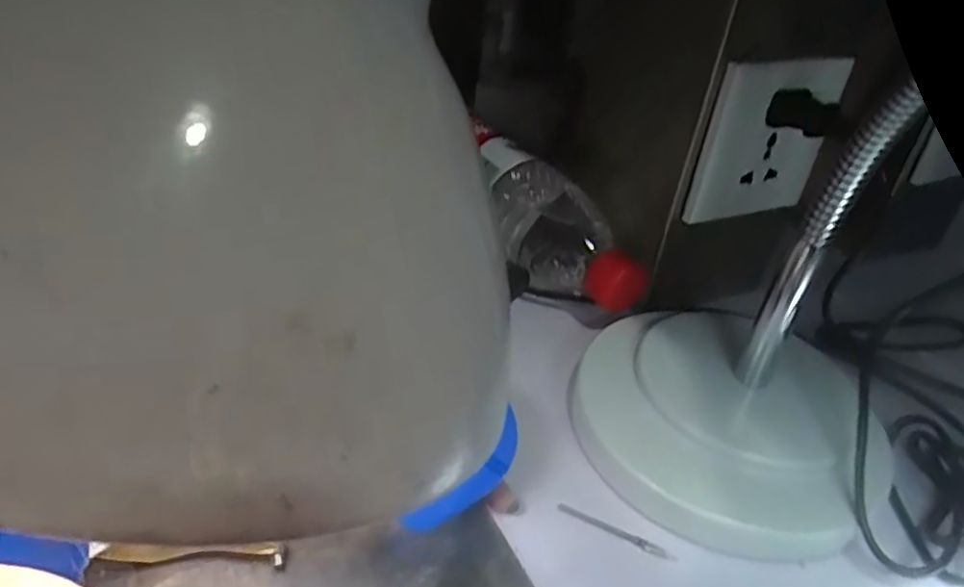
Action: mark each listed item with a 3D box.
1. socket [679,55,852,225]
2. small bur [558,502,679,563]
[{"bbox_3d":[0.151,-0.081,0.363,0.085,0.083,0.010,-11,39,-23],"label":"socket"},{"bbox_3d":[0.055,0.097,0.281,0.049,0.004,0.005,20,37,18],"label":"small bur"}]

